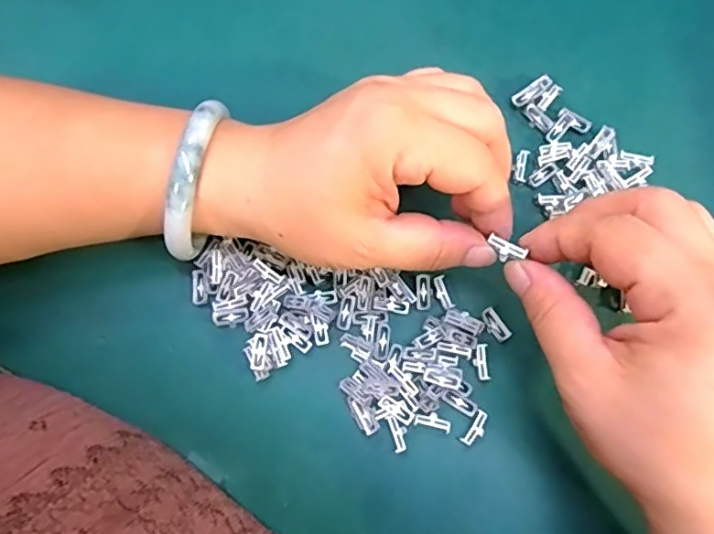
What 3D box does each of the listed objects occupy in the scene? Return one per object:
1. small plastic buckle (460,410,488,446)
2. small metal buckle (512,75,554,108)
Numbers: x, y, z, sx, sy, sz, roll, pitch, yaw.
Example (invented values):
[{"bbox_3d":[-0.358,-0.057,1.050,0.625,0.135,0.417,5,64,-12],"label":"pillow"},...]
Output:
[{"bbox_3d":[0.053,0.073,0.255,0.007,0.005,0.017,34,81,8],"label":"small plastic buckle"},{"bbox_3d":[0.089,-0.090,0.292,0.022,0.006,0.007,-34,81,-7],"label":"small metal buckle"}]

